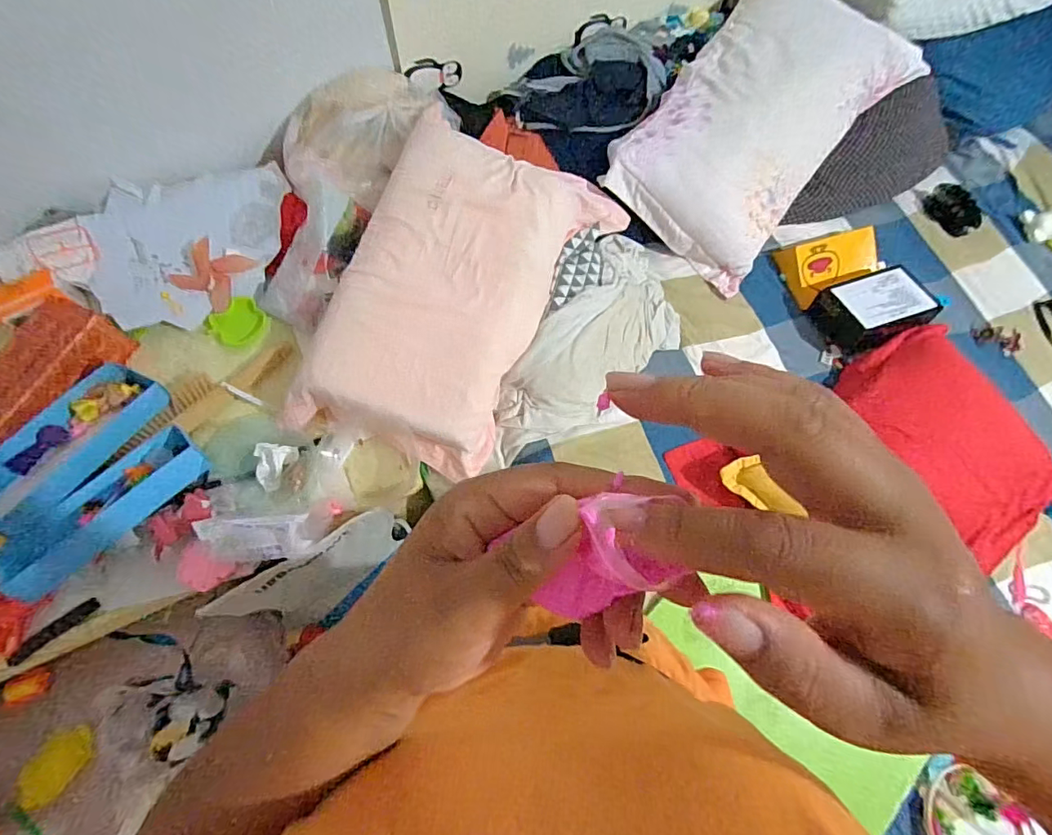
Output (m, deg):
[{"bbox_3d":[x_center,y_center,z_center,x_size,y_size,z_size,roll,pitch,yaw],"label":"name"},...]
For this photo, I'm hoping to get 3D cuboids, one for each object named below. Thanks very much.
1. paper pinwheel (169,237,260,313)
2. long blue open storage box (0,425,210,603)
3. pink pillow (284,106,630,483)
[{"bbox_3d":[-0.609,-0.282,0.964,0.105,0.018,0.119,33,93,-16],"label":"paper pinwheel"},{"bbox_3d":[-0.711,0.156,0.840,0.346,0.058,0.122,-36,75,-14],"label":"long blue open storage box"},{"bbox_3d":[-0.108,-0.239,0.934,0.424,0.153,0.655,19,70,4],"label":"pink pillow"}]

